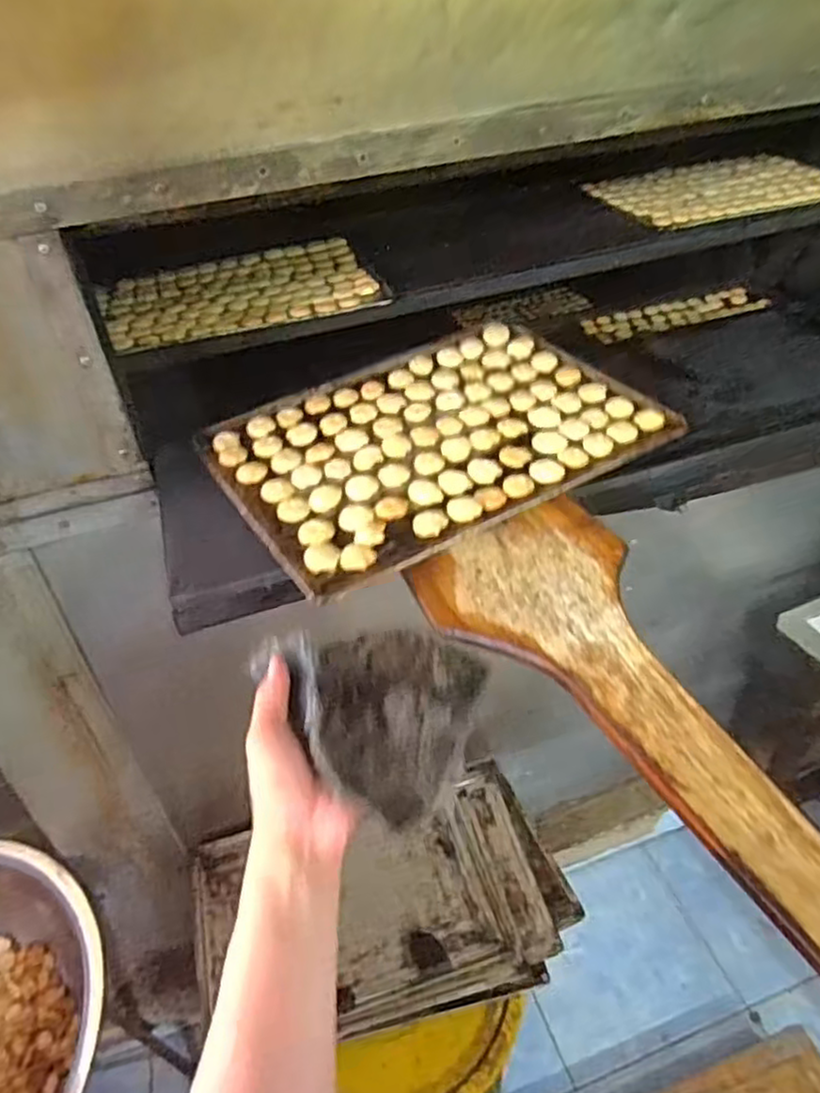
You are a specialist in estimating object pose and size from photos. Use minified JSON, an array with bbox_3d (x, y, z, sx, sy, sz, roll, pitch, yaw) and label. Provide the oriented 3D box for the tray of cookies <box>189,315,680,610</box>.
[{"bbox_3d":[0.025,-0.126,0.790,0.442,0.039,0.318,-23,41,-22],"label":"tray of cookies"}]

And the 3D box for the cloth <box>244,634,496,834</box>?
[{"bbox_3d":[-0.040,0.112,0.547,0.169,0.060,0.152,9,40,18],"label":"cloth"}]

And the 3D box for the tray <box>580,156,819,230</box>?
[{"bbox_3d":[0.576,-0.664,1.304,0.459,0.015,0.319,-12,38,-8],"label":"tray"}]

